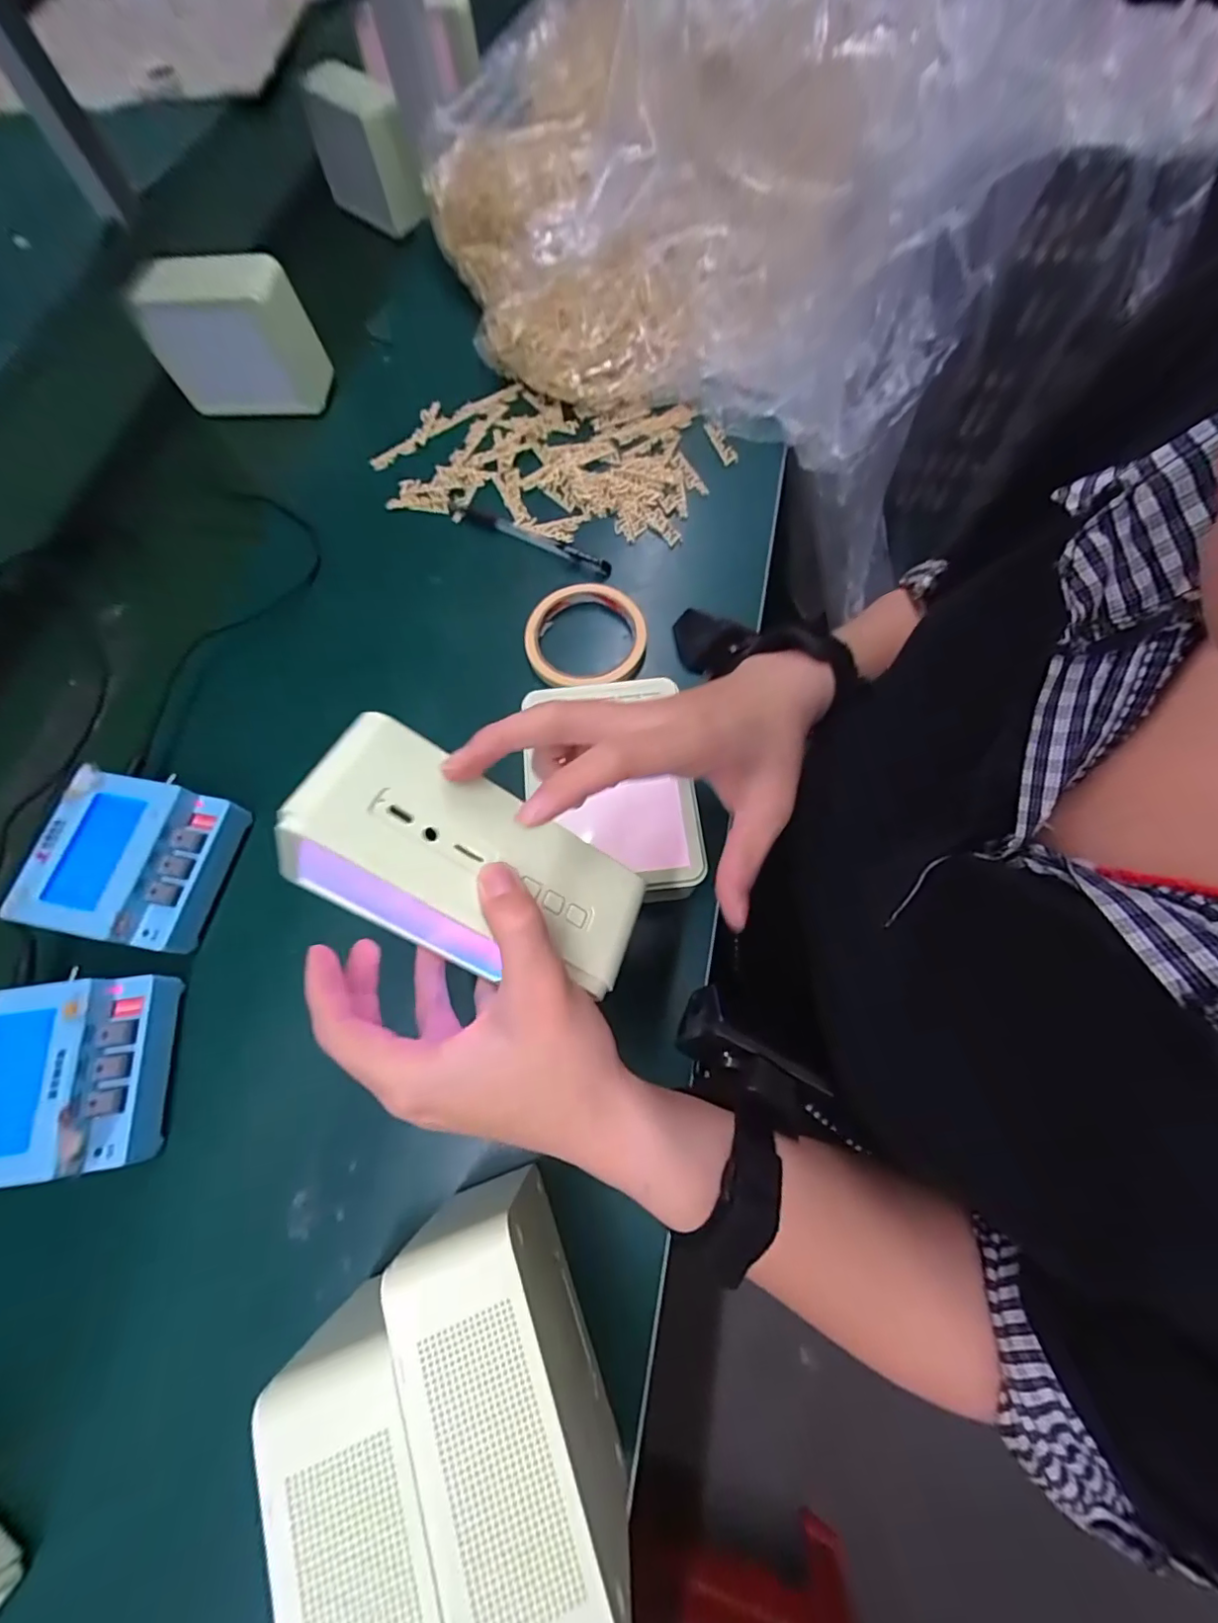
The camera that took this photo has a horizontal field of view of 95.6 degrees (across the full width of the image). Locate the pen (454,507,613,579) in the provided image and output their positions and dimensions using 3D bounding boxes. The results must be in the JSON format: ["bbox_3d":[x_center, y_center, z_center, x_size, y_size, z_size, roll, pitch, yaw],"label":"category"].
[{"bbox_3d":[-0.068,-0.232,0.468,0.154,0.009,0.017,26,74,11],"label":"pen"}]

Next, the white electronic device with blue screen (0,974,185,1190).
[{"bbox_3d":[-0.315,0.154,0.322,0.098,0.053,0.104,-8,70,0],"label":"white electronic device with blue screen"}]

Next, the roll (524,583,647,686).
[{"bbox_3d":[-0.018,-0.135,0.430,0.092,0.013,0.089,-1,71,2],"label":"roll"}]

